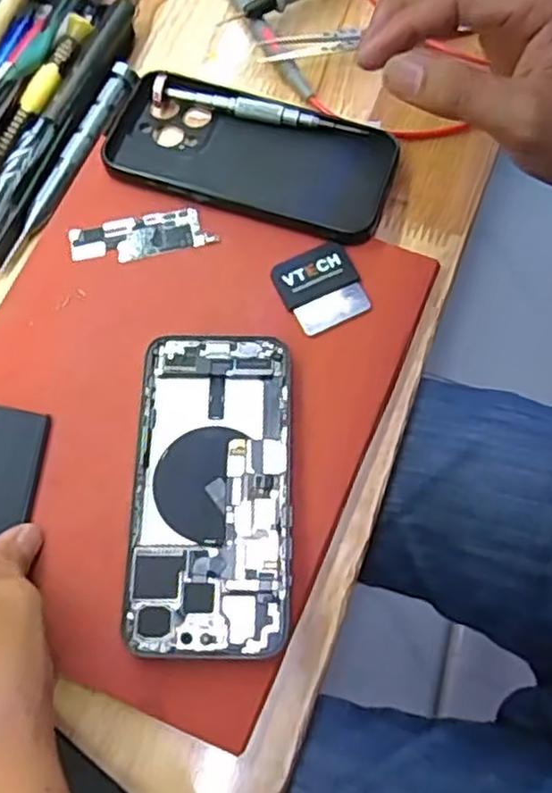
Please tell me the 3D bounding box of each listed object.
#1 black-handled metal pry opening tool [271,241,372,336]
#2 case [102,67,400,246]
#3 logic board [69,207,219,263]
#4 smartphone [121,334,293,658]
[{"bbox_3d":[0.023,-0.054,0.358,0.040,0.004,0.044,-28,73,-8],"label":"black-handled metal pry opening tool"},{"bbox_3d":[-0.013,-0.131,0.380,0.148,0.012,0.075,17,73,7],"label":"case"},{"bbox_3d":[-0.069,-0.083,0.370,0.072,0.004,0.025,-10,72,-2],"label":"logic board"},{"bbox_3d":[-0.028,0.040,0.322,0.068,0.012,0.142,1,72,1],"label":"smartphone"}]

